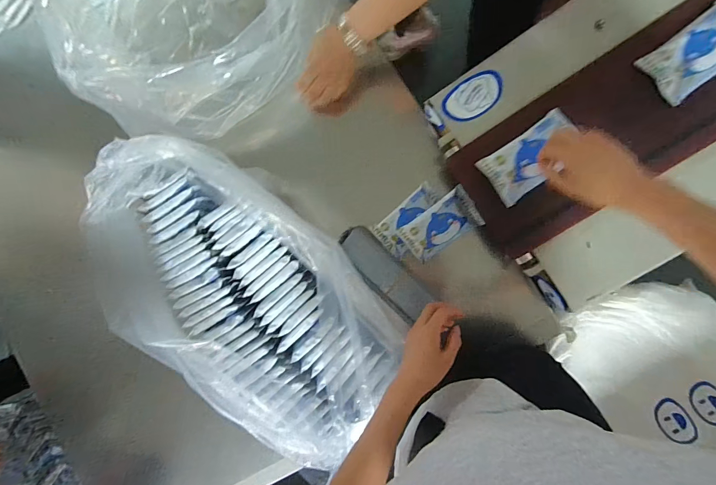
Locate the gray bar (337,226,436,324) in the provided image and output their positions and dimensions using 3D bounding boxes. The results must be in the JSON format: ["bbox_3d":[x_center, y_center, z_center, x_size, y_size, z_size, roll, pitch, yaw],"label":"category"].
[{"bbox_3d":[0.049,0.055,0.628,0.066,0.024,0.201,-45,86,8],"label":"gray bar"}]

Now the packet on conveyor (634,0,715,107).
[{"bbox_3d":[0.494,-0.276,0.479,0.143,0.020,0.082,-38,87,8],"label":"packet on conveyor"}]

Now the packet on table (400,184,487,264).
[{"bbox_3d":[0.149,-0.031,0.609,0.136,0.024,0.080,-35,88,8],"label":"packet on table"}]

